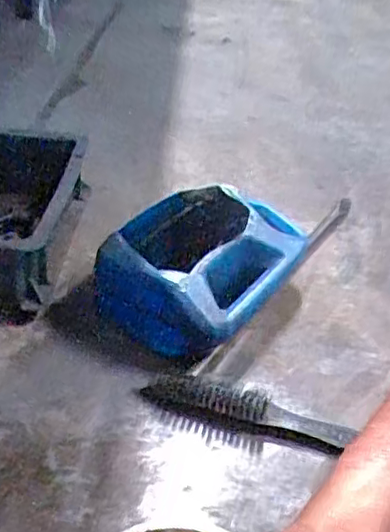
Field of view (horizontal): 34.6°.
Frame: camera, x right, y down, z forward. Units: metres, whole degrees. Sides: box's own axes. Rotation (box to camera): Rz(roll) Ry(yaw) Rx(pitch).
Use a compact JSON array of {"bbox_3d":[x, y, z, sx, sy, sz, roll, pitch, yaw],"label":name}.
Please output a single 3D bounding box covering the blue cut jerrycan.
[{"bbox_3d":[0.011,-0.004,0.844,0.202,0.127,0.290,25,41,25],"label":"blue cut jerrycan"}]

